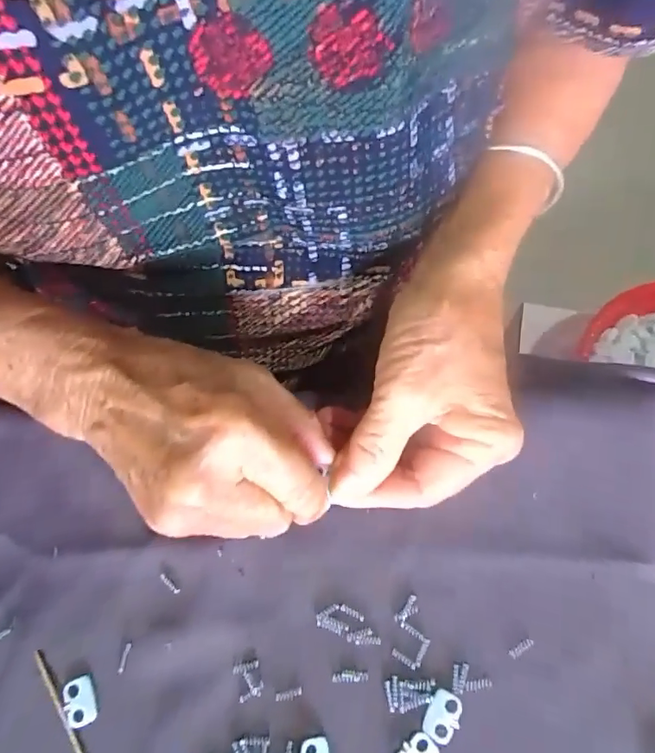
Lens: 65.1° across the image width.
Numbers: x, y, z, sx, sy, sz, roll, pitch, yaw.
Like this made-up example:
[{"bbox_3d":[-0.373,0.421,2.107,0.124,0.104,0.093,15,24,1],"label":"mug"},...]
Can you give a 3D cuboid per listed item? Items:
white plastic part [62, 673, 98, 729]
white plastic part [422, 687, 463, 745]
[{"bbox_3d":[-0.107,0.140,0.221,0.013,0.004,0.019,-21,69,-7],"label":"white plastic part"},{"bbox_3d":[0.048,0.142,0.213,0.013,0.004,0.019,24,71,11],"label":"white plastic part"}]

